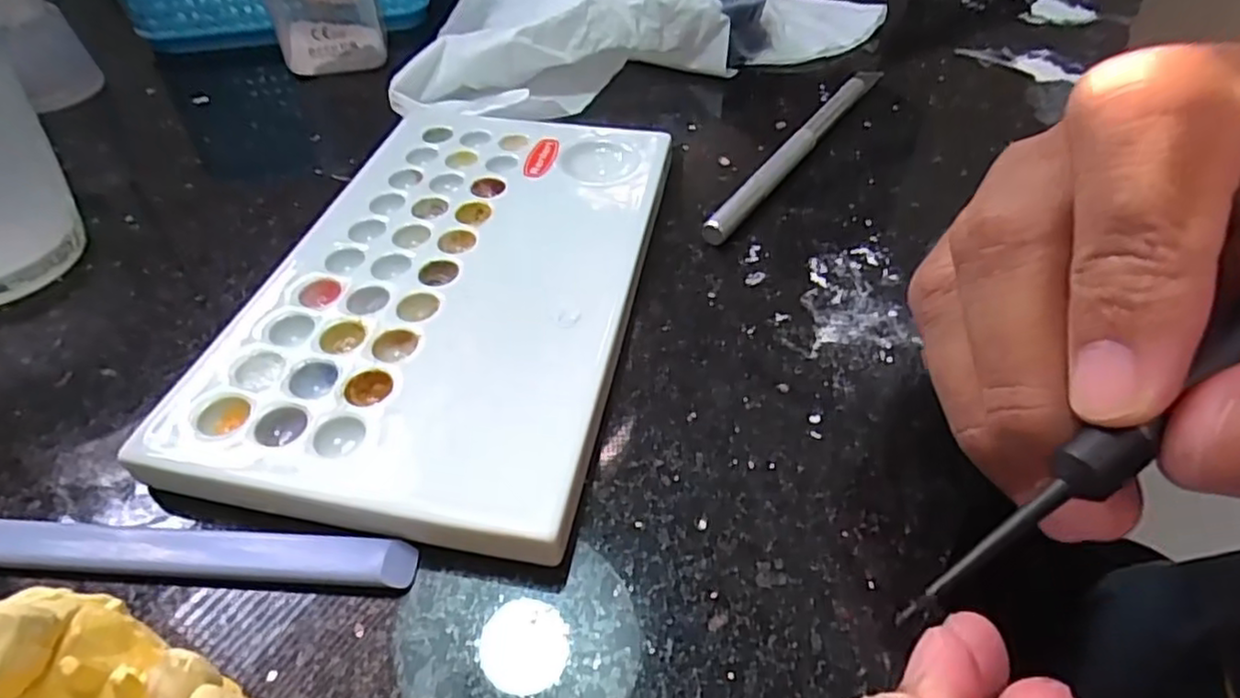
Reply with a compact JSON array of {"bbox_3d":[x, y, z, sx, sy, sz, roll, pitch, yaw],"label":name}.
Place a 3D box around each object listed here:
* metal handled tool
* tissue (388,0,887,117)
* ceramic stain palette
[{"bbox_3d":[0.065,-0.074,0.239,0.009,0.007,0.131,26,52,23],"label":"metal handled tool"},{"bbox_3d":[0.002,-0.153,0.295,0.211,0.040,0.114,-22,50,-20],"label":"tissue"},{"bbox_3d":[-0.049,-0.022,0.188,0.103,0.010,0.151,8,47,7],"label":"ceramic stain palette"}]

